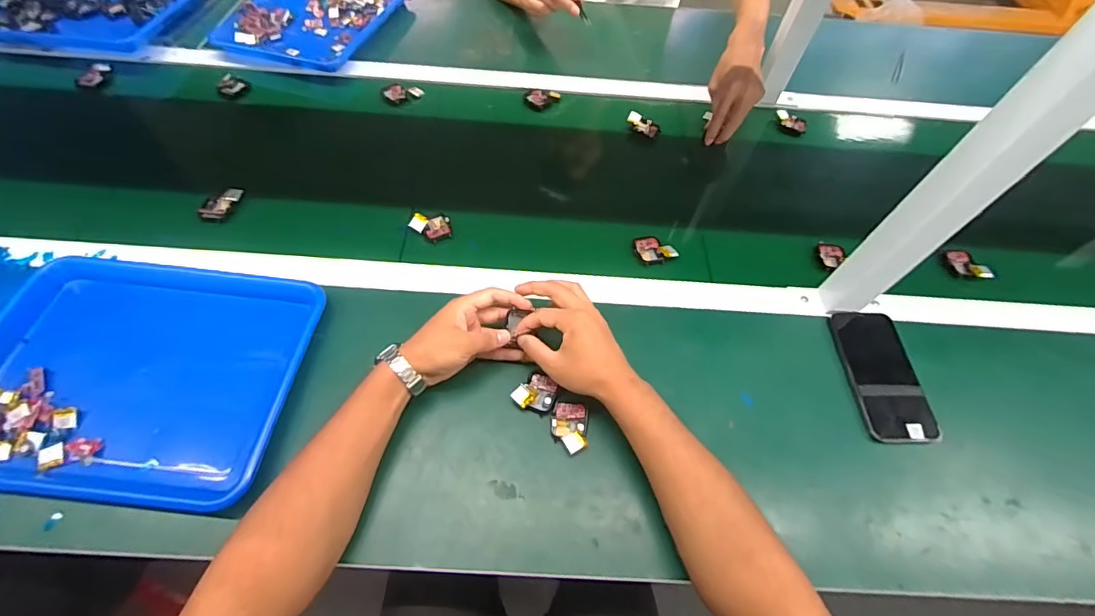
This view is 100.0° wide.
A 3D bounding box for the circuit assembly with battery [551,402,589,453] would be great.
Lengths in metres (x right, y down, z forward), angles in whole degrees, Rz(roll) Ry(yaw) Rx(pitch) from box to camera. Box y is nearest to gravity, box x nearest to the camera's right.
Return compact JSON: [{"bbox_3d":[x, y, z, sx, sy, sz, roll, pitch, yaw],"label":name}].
[{"bbox_3d":[0.024,0.126,0.485,0.038,0.011,0.053,6,58,0],"label":"circuit assembly with battery"}]

